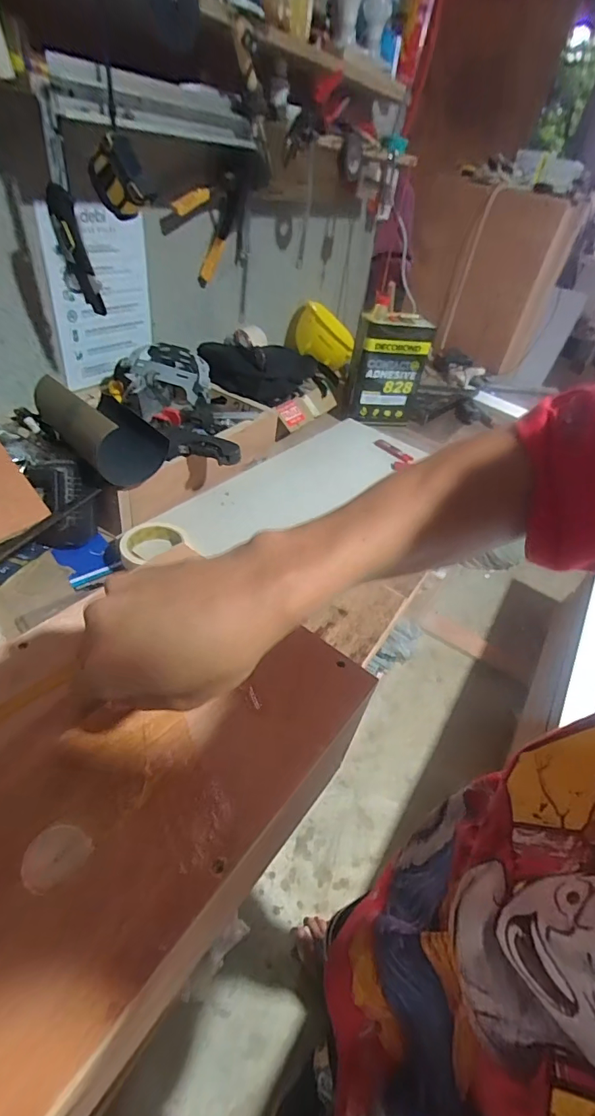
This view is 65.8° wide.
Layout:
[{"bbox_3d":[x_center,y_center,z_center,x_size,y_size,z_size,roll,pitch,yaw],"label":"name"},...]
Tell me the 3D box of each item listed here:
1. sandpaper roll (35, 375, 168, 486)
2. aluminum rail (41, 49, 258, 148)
[{"bbox_3d":[-0.315,-0.210,0.721,0.107,0.091,0.243,-28,54,-36],"label":"sandpaper roll"},{"bbox_3d":[-0.202,-0.686,0.699,0.043,0.064,0.402,24,43,18],"label":"aluminum rail"}]

